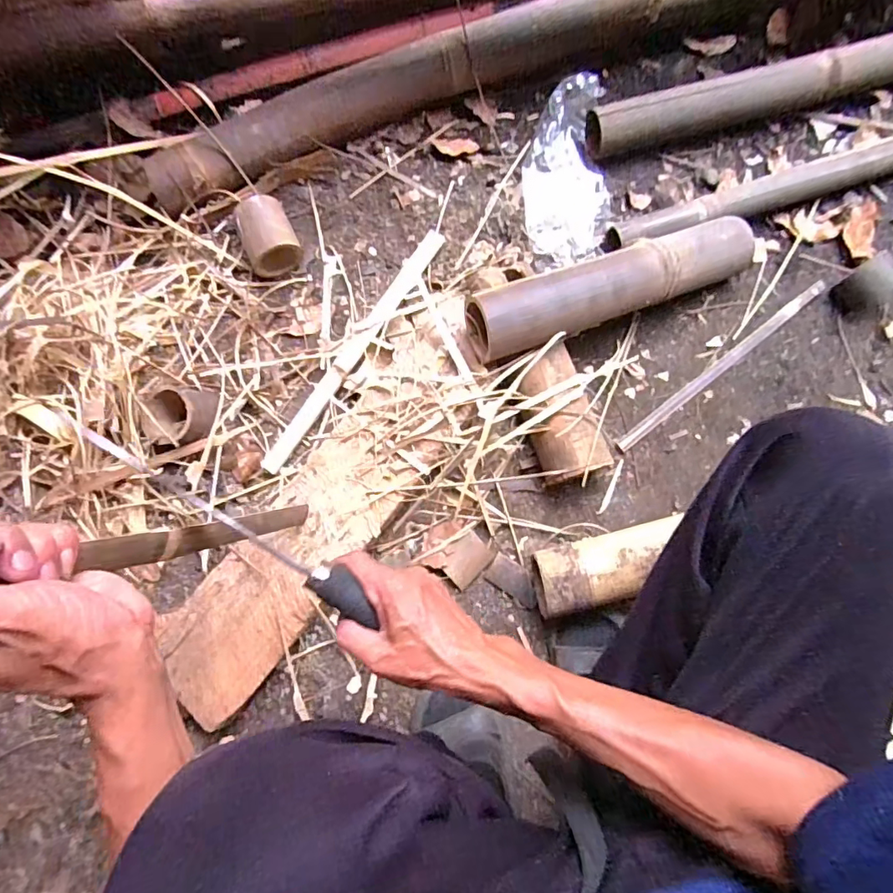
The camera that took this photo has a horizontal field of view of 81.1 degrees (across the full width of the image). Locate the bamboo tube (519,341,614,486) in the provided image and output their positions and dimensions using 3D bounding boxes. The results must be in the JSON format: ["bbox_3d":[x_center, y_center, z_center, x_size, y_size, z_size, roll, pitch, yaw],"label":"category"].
[{"bbox_3d":[0.136,-0.037,0.654,0.084,0.075,0.161,-20,78,-6],"label":"bamboo tube"}]

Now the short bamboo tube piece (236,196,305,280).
[{"bbox_3d":[-0.239,-0.284,0.701,0.070,0.056,0.099,-20,80,-5],"label":"short bamboo tube piece"}]

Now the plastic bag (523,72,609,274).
[{"bbox_3d":[0.169,-0.379,0.710,0.120,0.095,0.238,-1,79,-1],"label":"plastic bag"}]

